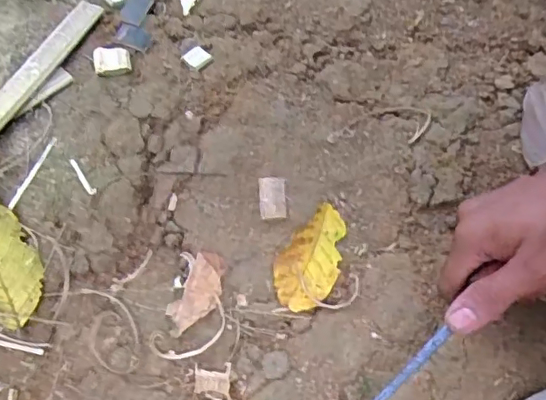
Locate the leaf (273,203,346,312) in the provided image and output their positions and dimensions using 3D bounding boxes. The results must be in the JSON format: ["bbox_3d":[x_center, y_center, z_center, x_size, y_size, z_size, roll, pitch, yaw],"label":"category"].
[{"bbox_3d":[0.032,0.042,0.426,0.043,0.010,0.085,28,67,15],"label":"leaf"}]

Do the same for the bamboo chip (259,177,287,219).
[{"bbox_3d":[0.000,-0.002,0.448,0.021,0.007,0.035,-3,62,0],"label":"bamboo chip"}]

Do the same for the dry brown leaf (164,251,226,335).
[{"bbox_3d":[-0.054,0.068,0.415,0.031,0.007,0.063,26,66,14],"label":"dry brown leaf"}]

